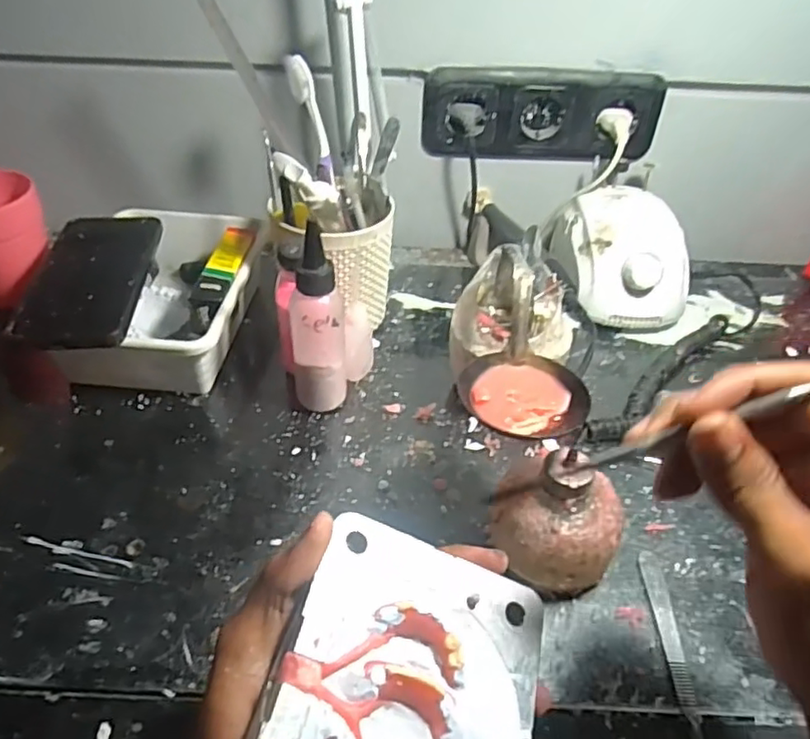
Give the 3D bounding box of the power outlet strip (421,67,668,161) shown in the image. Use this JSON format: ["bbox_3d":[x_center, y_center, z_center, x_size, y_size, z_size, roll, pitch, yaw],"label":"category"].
[{"bbox_3d":[0.126,-0.229,0.595,0.216,0.095,0.021,0,42,-2],"label":"power outlet strip"}]

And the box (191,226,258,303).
[{"bbox_3d":[-0.144,-0.089,0.515,0.025,0.011,0.108,5,42,3],"label":"box"}]

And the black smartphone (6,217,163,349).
[{"bbox_3d":[-0.240,-0.076,0.492,0.080,0.012,0.178,-3,42,-6],"label":"black smartphone"}]

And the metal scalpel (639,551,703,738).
[{"bbox_3d":[0.150,0.160,0.349,0.013,0.007,0.137,3,42,0],"label":"metal scalpel"}]

